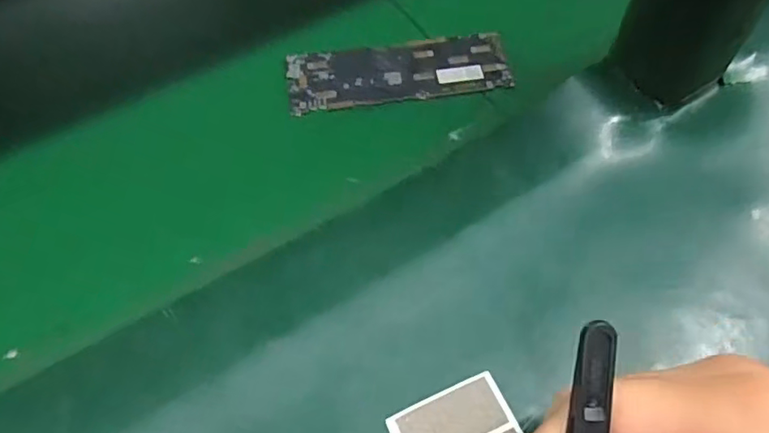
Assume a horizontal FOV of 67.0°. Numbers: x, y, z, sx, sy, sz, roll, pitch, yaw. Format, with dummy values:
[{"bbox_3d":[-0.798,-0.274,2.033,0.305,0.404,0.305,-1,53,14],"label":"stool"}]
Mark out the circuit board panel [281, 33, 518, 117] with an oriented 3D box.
[{"bbox_3d":[0.008,-0.082,0.325,0.121,0.005,0.042,-7,59,-4],"label":"circuit board panel"}]

